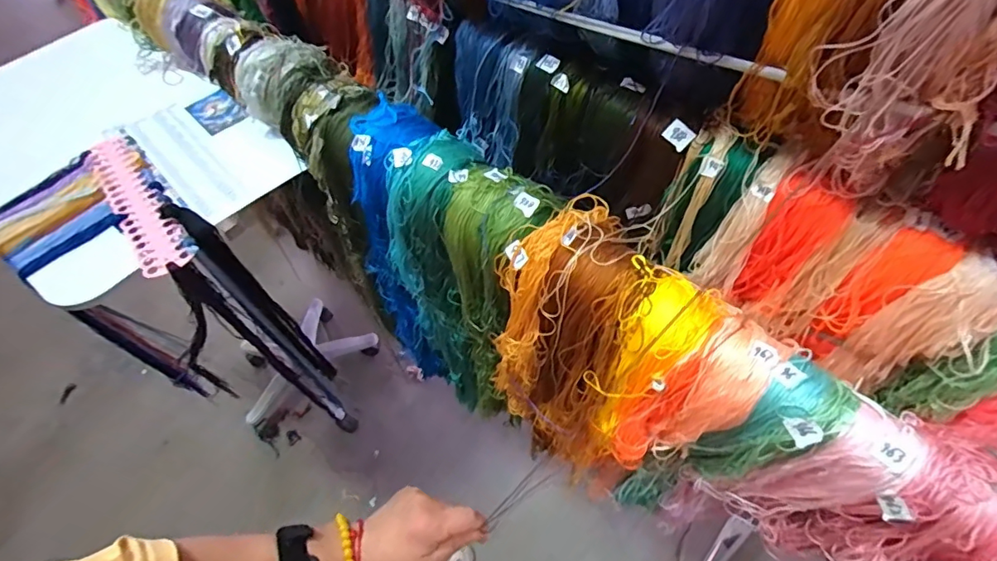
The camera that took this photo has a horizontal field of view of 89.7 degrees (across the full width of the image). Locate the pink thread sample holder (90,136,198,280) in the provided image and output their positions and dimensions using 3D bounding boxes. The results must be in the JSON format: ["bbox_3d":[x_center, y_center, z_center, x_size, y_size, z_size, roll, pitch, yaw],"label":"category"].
[{"bbox_3d":[-0.453,-0.100,0.625,0.054,0.010,0.244,-35,63,-21],"label":"pink thread sample holder"}]

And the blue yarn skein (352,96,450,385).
[{"bbox_3d":[-0.120,-0.024,0.756,0.098,0.496,0.131,39,68,24],"label":"blue yarn skein"}]

